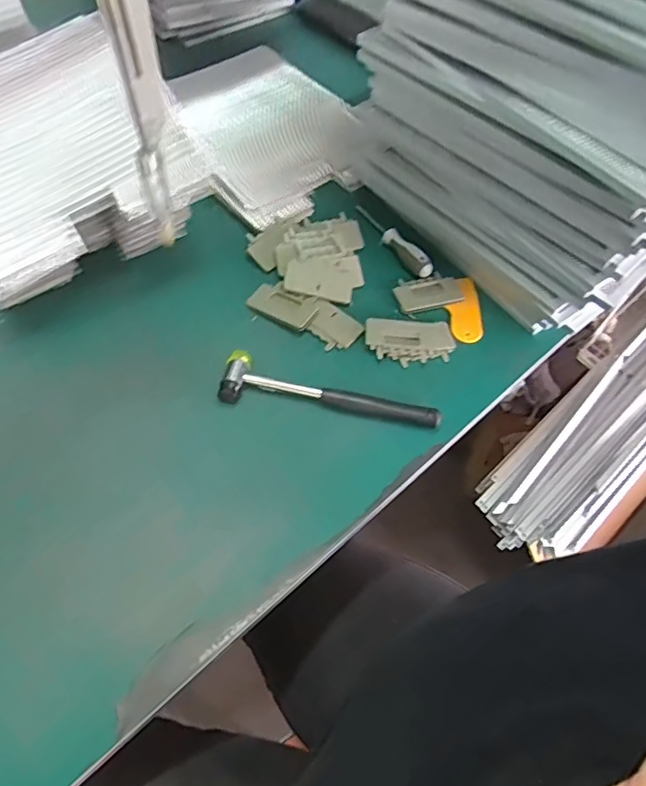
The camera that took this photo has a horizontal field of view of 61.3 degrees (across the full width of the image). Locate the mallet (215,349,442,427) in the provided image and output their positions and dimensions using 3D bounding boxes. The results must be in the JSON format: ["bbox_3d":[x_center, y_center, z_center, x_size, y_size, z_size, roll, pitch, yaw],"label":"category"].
[{"bbox_3d":[0.009,-0.004,0.622,0.246,0.025,0.060,7,57,0],"label":"mallet"}]

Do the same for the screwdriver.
[{"bbox_3d":[0.092,-0.213,0.748,0.023,0.025,0.154,-30,64,-21],"label":"screwdriver"}]

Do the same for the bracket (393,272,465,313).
[{"bbox_3d":[0.137,-0.133,0.711,0.087,0.011,0.048,-11,59,-11],"label":"bracket"}]

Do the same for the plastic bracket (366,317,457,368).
[{"bbox_3d":[0.107,-0.066,0.671,0.107,0.012,0.065,10,57,2],"label":"plastic bracket"}]

